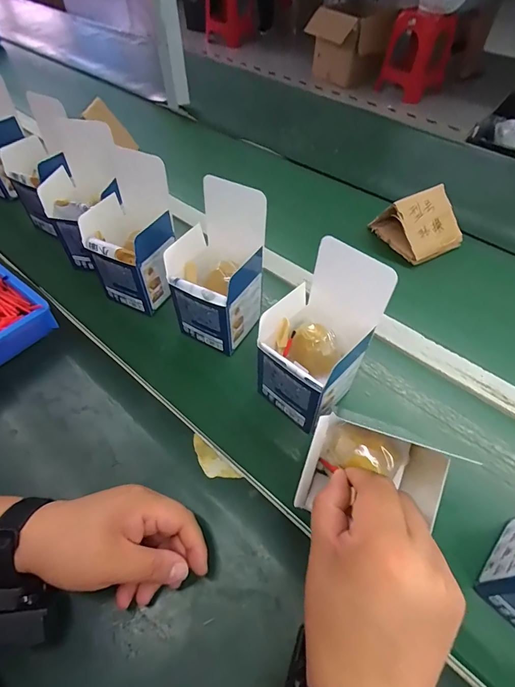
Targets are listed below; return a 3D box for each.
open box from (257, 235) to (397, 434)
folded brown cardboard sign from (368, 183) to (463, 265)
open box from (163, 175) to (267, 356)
[{"bbox_3d":[0.057,-0.005,0.372,0.101,0.177,0.089,39,59,24],"label":"open box"},{"bbox_3d":[0.267,-0.204,0.598,0.110,0.062,0.113,-20,56,-18],"label":"folded brown cardboard sign"},{"bbox_3d":[-0.047,-0.087,0.441,0.100,0.176,0.093,26,55,16],"label":"open box"}]

